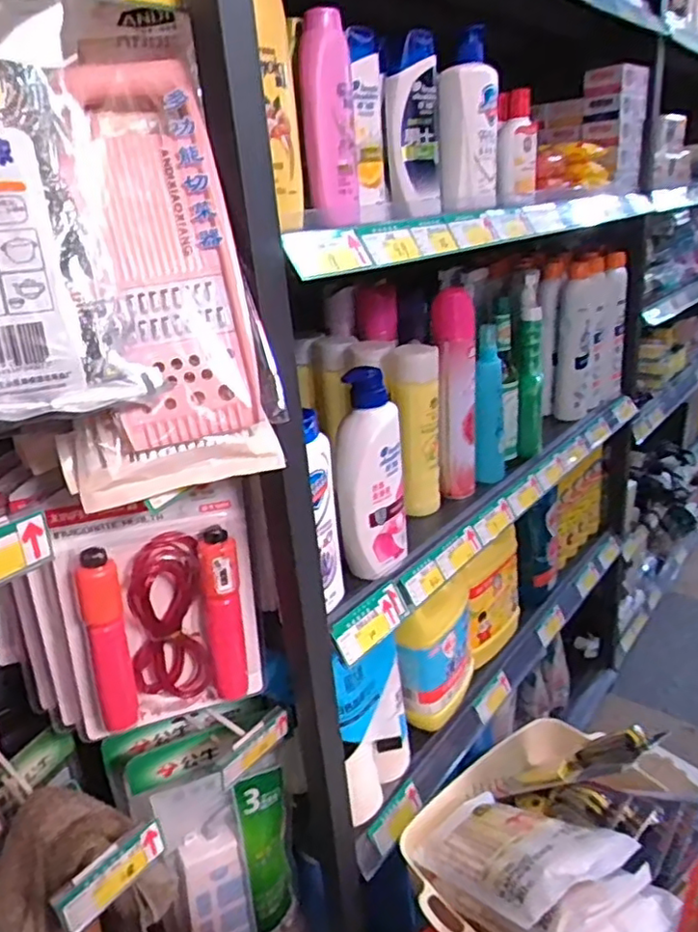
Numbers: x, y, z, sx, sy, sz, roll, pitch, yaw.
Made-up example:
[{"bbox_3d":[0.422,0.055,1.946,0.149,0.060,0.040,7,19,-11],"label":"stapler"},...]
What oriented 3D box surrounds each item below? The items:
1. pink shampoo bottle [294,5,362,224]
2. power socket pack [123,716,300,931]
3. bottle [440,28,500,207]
[{"bbox_3d":[-0.018,-0.299,0.551,0.047,0.154,0.046,-4,22,3],"label":"pink shampoo bottle"},{"bbox_3d":[-0.139,0.416,0.704,0.154,0.322,0.059,-17,25,-26],"label":"power socket pack"},{"bbox_3d":[0.131,-0.367,0.675,0.047,0.169,0.051,13,29,38],"label":"bottle"}]

